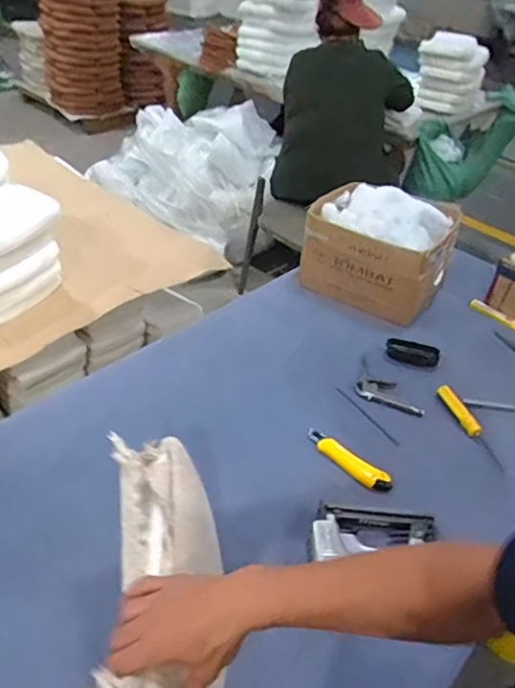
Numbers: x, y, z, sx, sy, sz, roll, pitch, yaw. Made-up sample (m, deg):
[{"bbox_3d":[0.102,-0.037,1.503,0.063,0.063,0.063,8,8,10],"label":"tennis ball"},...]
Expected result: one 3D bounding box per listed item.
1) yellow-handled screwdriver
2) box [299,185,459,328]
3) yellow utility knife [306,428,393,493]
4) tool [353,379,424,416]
[{"bbox_3d":[0.391,0.148,0.992,0.034,0.025,0.187,-9,41,-17],"label":"yellow-handled screwdriver"},{"bbox_3d":[0.271,-0.215,1.241,0.311,0.218,0.210,22,41,19],"label":"box"},{"bbox_3d":[0.156,0.199,0.925,0.165,0.019,0.037,32,46,29],"label":"yellow utility knife"},{"bbox_3d":[0.257,0.097,1.042,0.133,0.011,0.066,18,40,15],"label":"tool"}]

